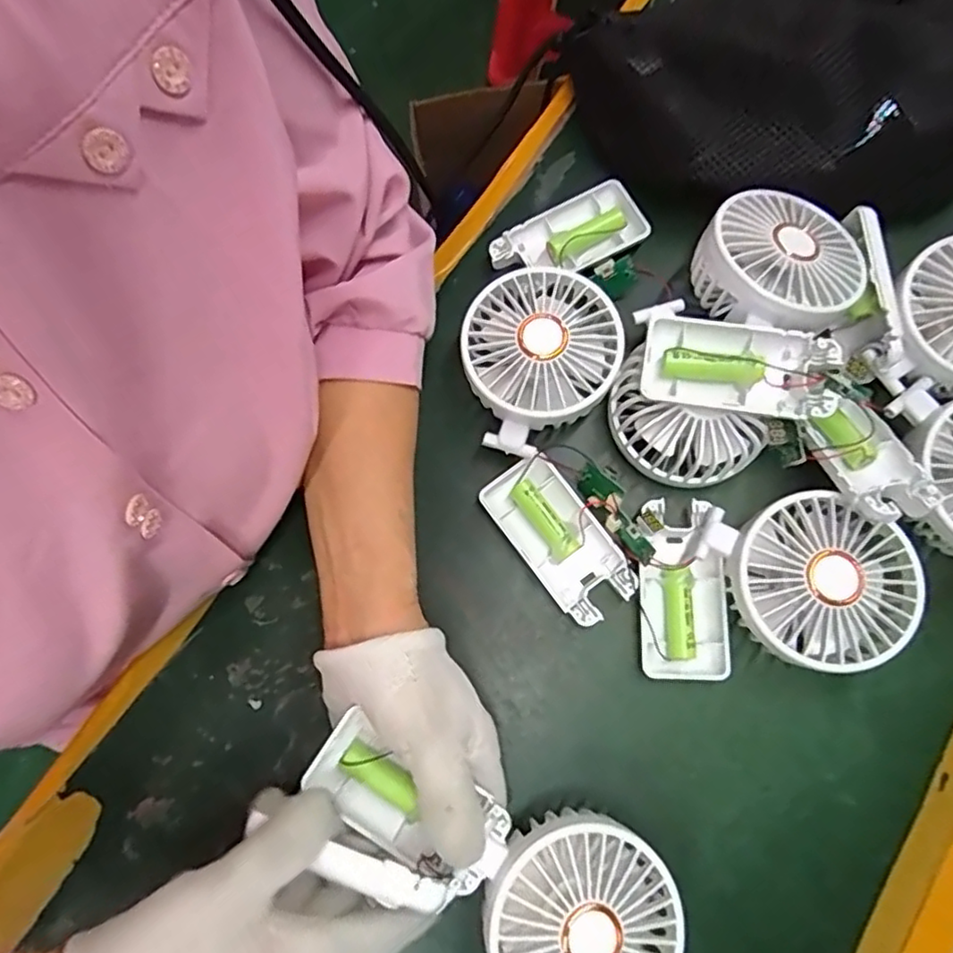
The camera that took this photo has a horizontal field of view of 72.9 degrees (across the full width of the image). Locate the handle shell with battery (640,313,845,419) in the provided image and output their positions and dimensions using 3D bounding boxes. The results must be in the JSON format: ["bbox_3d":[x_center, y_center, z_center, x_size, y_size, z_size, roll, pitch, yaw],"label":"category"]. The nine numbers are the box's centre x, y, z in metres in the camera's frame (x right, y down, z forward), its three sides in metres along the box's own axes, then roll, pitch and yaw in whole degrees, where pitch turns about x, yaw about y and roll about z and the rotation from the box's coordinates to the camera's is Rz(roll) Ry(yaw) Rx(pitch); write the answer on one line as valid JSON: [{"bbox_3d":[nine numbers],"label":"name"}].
[{"bbox_3d":[0.132,-0.055,0.331,0.092,0.021,0.047,12,78,2],"label":"handle shell with battery"}]

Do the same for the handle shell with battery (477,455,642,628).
[{"bbox_3d":[0.046,0.035,0.362,0.044,0.018,0.092,-36,81,-7],"label":"handle shell with battery"}]

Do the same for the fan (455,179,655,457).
[{"bbox_3d":[0.044,-0.100,0.378,0.088,0.045,0.184,14,78,5],"label":"fan"}]

